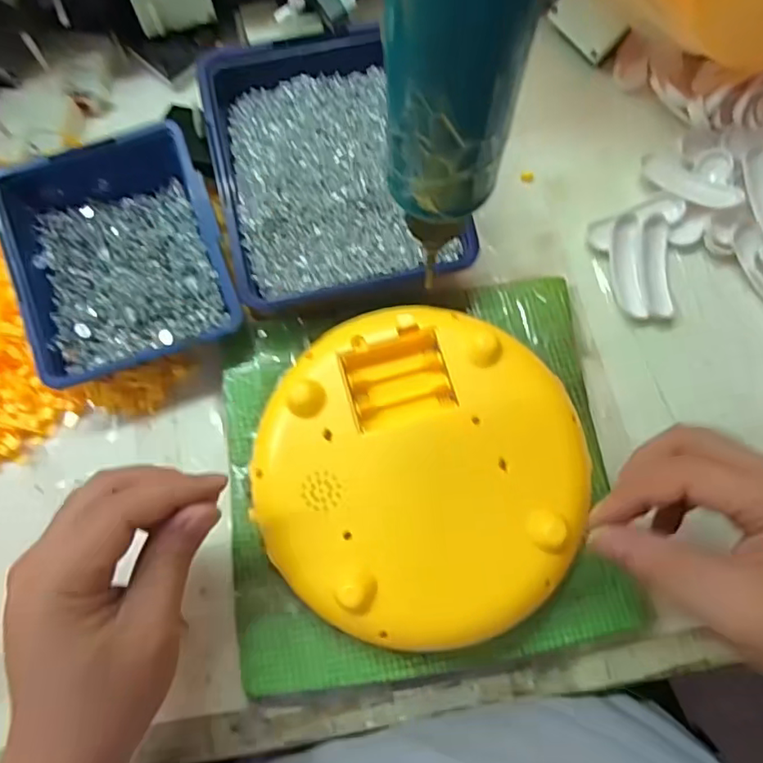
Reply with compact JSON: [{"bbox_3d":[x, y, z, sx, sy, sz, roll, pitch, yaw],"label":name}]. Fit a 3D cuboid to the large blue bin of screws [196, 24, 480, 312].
[{"bbox_3d":[-0.030,-0.135,0.359,0.138,0.044,0.168,-11,75,-3],"label":"large blue bin of screws"}]

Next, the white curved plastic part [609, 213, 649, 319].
[{"bbox_3d":[0.163,-0.076,0.380,0.020,0.014,0.068,-2,75,0],"label":"white curved plastic part"}]

